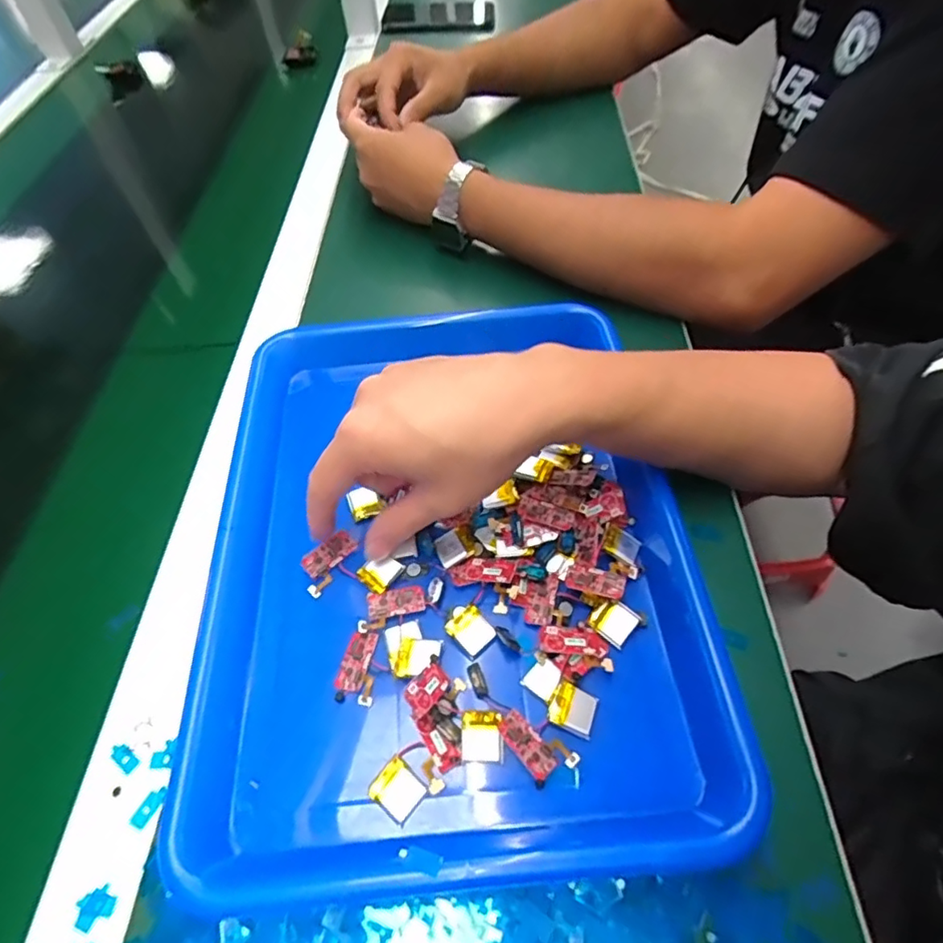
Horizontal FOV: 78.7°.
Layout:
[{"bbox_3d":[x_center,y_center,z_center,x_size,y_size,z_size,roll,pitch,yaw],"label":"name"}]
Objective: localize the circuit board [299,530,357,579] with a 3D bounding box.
[{"bbox_3d":[-0.080,0.047,0.323,0.030,0.004,0.015,-40,100,-14],"label":"circuit board"}]

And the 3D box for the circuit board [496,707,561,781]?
[{"bbox_3d":[0.026,0.125,0.264,0.013,0.005,0.030,-36,60,-20],"label":"circuit board"}]

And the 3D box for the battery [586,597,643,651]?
[{"bbox_3d":[0.073,0.076,0.294,0.022,0.004,0.020,40,82,10],"label":"battery"}]

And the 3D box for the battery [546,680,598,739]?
[{"bbox_3d":[0.048,0.111,0.271,0.022,0.009,0.019,17,58,15],"label":"battery"}]

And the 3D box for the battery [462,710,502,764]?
[{"bbox_3d":[0.005,0.122,0.266,0.018,0.005,0.021,0,55,3],"label":"battery"}]

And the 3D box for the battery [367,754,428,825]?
[{"bbox_3d":[-0.033,0.141,0.256,0.021,0.004,0.019,33,63,24],"label":"battery"}]

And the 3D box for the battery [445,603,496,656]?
[{"bbox_3d":[-0.001,0.081,0.296,0.023,0.006,0.019,36,64,25],"label":"battery"}]

